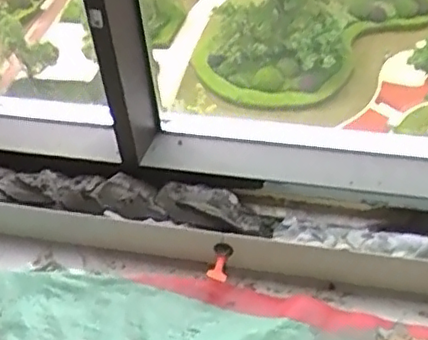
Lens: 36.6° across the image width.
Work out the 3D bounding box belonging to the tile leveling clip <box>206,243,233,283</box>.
[{"bbox_3d":[0.011,0.153,1.067,0.031,0.031,0.062,11,64,14],"label":"tile leveling clip"}]

